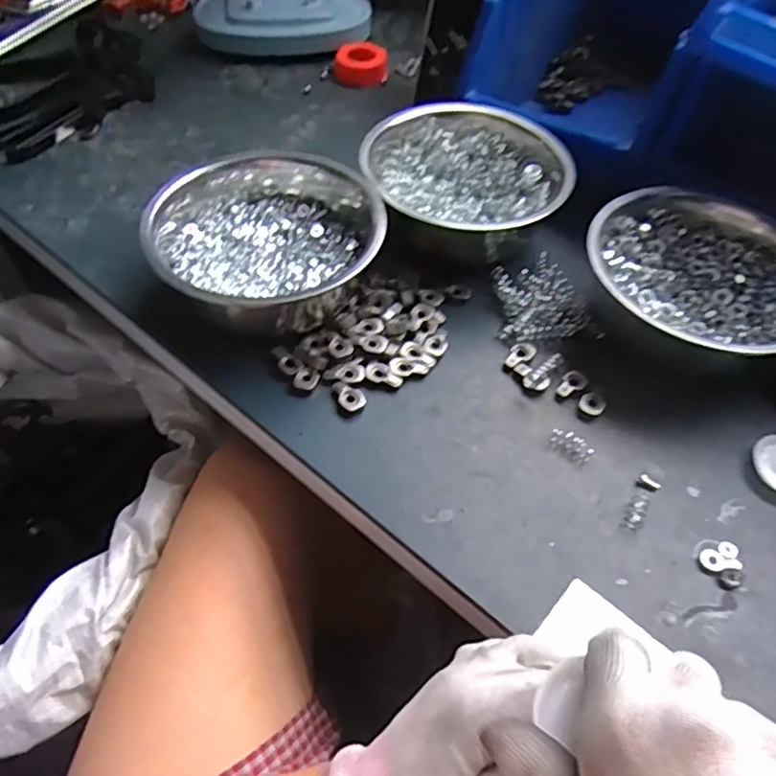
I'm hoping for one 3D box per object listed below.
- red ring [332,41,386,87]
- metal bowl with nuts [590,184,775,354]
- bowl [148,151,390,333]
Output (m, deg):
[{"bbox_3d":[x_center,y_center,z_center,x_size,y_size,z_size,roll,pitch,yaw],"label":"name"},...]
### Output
[{"bbox_3d":[-0.032,-0.379,0.727,0.061,0.030,0.050,0,53,-2],"label":"red ring"},{"bbox_3d":[0.249,-0.088,0.494,0.181,0.075,0.148,18,54,12],"label":"metal bowl with nuts"},{"bbox_3d":[-0.096,-0.127,0.502,0.176,0.084,0.171,-8,53,-8],"label":"bowl"}]

